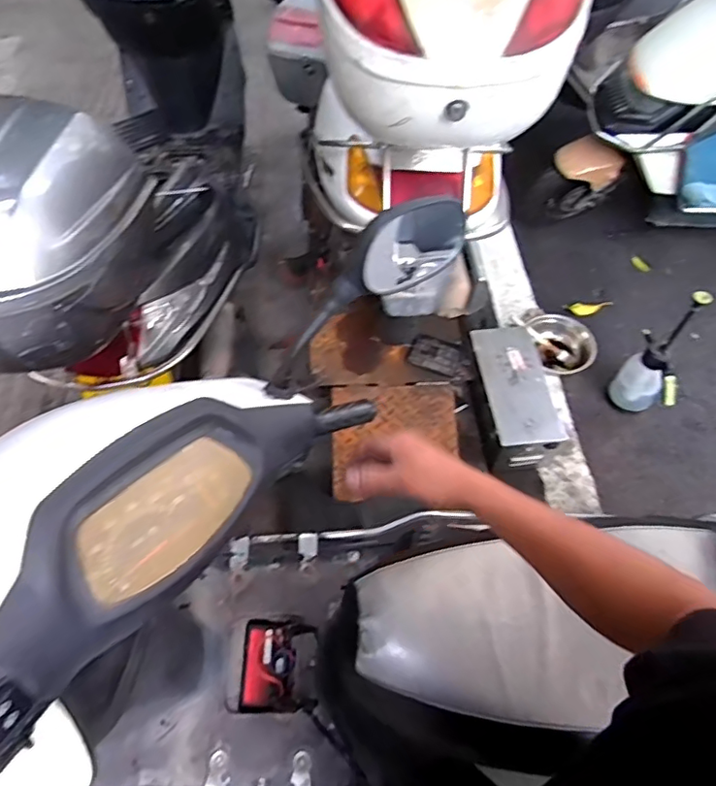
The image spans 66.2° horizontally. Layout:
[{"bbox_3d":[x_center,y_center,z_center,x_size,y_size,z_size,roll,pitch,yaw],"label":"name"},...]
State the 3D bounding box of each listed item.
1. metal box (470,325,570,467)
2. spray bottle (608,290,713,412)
[{"bbox_3d":[0.487,0.014,1.725,0.188,0.161,0.416,-6,57,-3],"label":"metal box"},{"bbox_3d":[0.924,-0.097,1.659,0.176,0.430,0.129,36,64,22],"label":"spray bottle"}]

